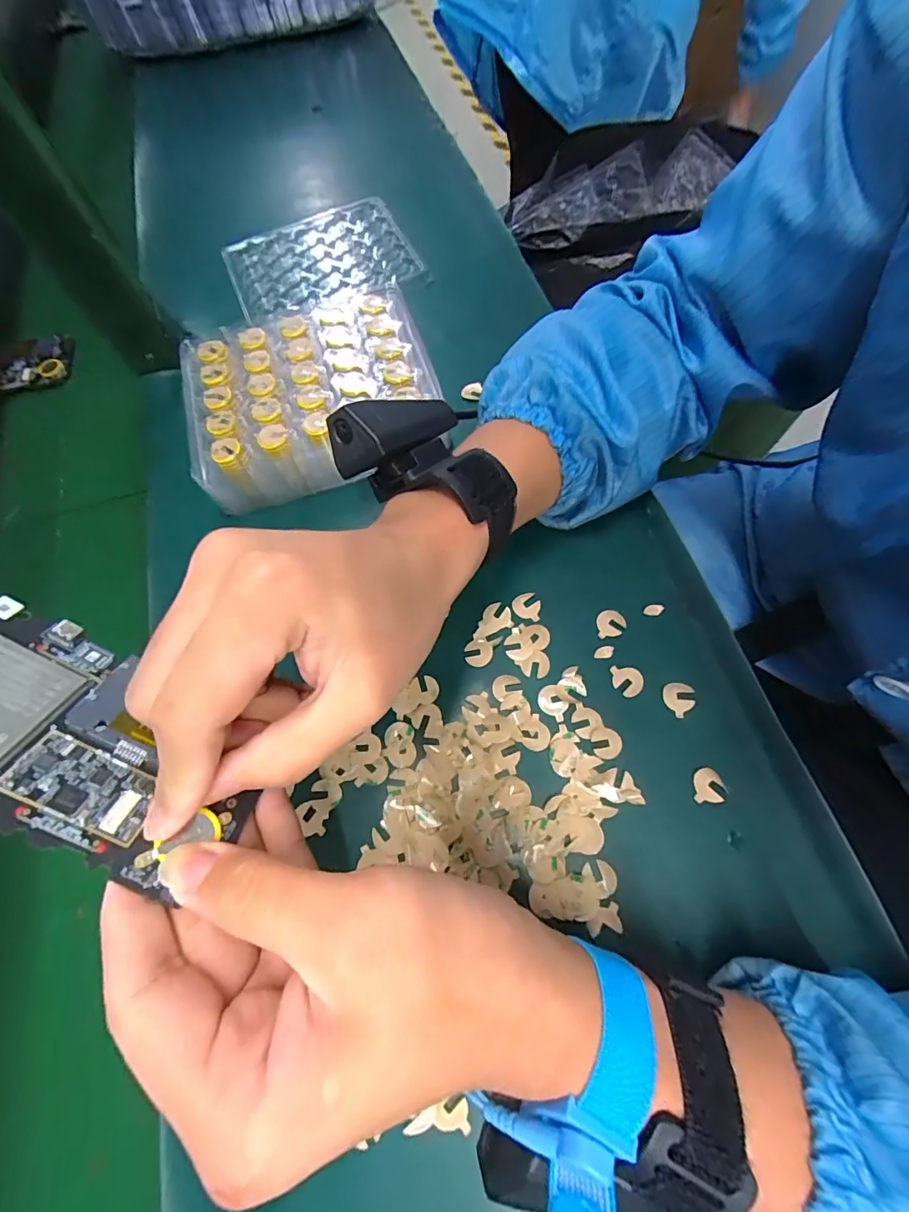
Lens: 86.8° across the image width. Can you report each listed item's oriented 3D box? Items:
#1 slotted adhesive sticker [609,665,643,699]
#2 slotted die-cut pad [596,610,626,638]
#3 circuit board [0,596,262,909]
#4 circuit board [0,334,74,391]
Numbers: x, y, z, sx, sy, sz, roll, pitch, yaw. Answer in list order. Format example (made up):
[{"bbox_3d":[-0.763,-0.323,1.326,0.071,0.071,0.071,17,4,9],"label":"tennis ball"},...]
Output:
[{"bbox_3d":[0.102,0.043,0.284,0.016,0.004,0.021,-40,70,-13],"label":"slotted adhesive sticker"},{"bbox_3d":[0.097,0.010,0.298,0.017,0.004,0.017,-6,66,1],"label":"slotted die-cut pad"},{"bbox_3d":[-0.130,0.045,0.166,0.122,0.005,0.064,33,40,-11],"label":"circuit board"},{"bbox_3d":[-0.409,-0.217,0.433,0.114,0.007,0.064,-17,67,-4],"label":"circuit board"}]

